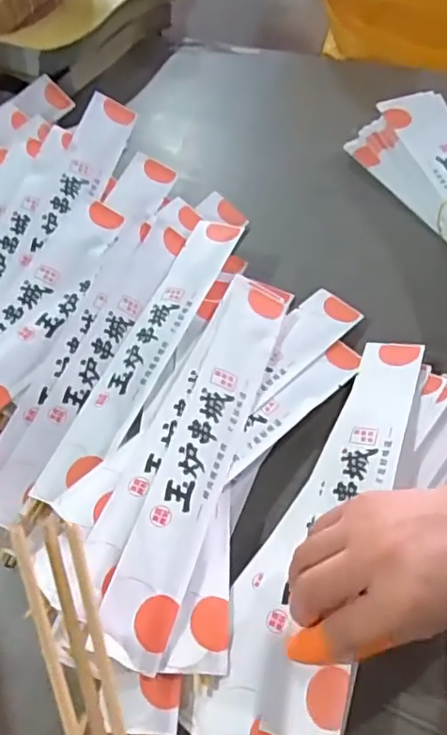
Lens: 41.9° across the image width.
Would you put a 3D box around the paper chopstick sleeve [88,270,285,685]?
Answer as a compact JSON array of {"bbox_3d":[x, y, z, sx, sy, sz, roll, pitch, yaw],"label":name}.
[{"bbox_3d":[-0.012,0.048,0.400,0.048,0.007,0.283,26,58,-8],"label":"paper chopstick sleeve"}]

